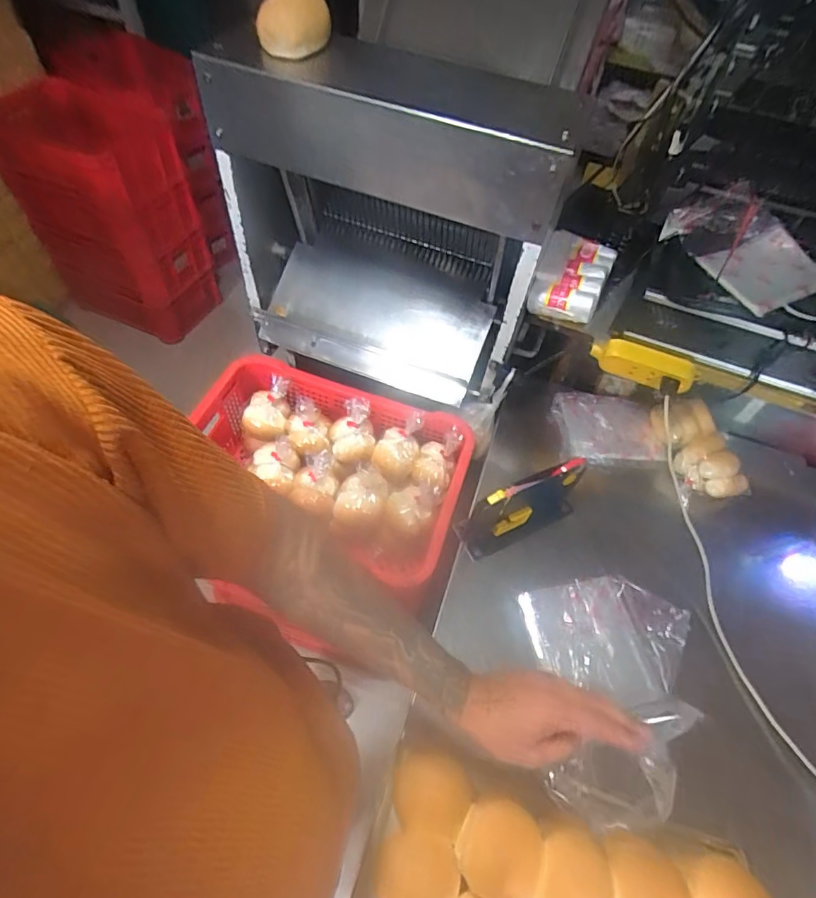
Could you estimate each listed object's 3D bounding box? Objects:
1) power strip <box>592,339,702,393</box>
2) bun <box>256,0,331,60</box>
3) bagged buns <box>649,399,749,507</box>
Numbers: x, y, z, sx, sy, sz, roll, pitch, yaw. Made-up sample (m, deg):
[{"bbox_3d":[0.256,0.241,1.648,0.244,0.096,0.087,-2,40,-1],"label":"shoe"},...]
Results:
[{"bbox_3d":[0.396,-0.140,0.850,0.169,0.061,0.035,19,56,8],"label":"power strip"},{"bbox_3d":[-0.164,-0.618,0.718,0.105,0.062,0.094,-3,55,-7],"label":"bun"},{"bbox_3d":[0.550,0.002,0.940,0.135,0.061,0.190,-1,55,-6],"label":"bagged buns"}]

